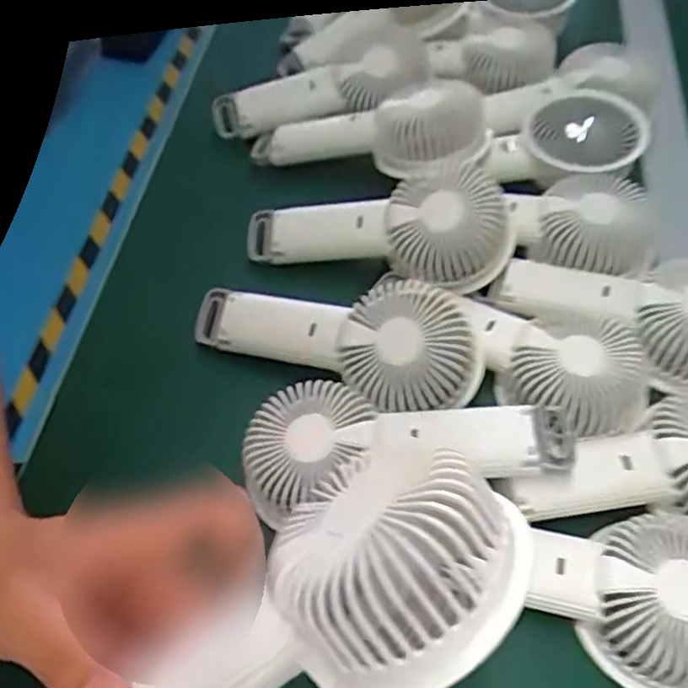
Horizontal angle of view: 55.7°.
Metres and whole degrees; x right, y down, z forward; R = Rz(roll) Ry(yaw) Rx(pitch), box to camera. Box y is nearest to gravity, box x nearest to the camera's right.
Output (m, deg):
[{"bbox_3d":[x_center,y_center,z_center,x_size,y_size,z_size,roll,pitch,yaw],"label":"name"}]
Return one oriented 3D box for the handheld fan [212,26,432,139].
[{"bbox_3d":[-0.020,-0.201,0.508,0.168,0.033,0.076,-13,56,12],"label":"handheld fan"}]

